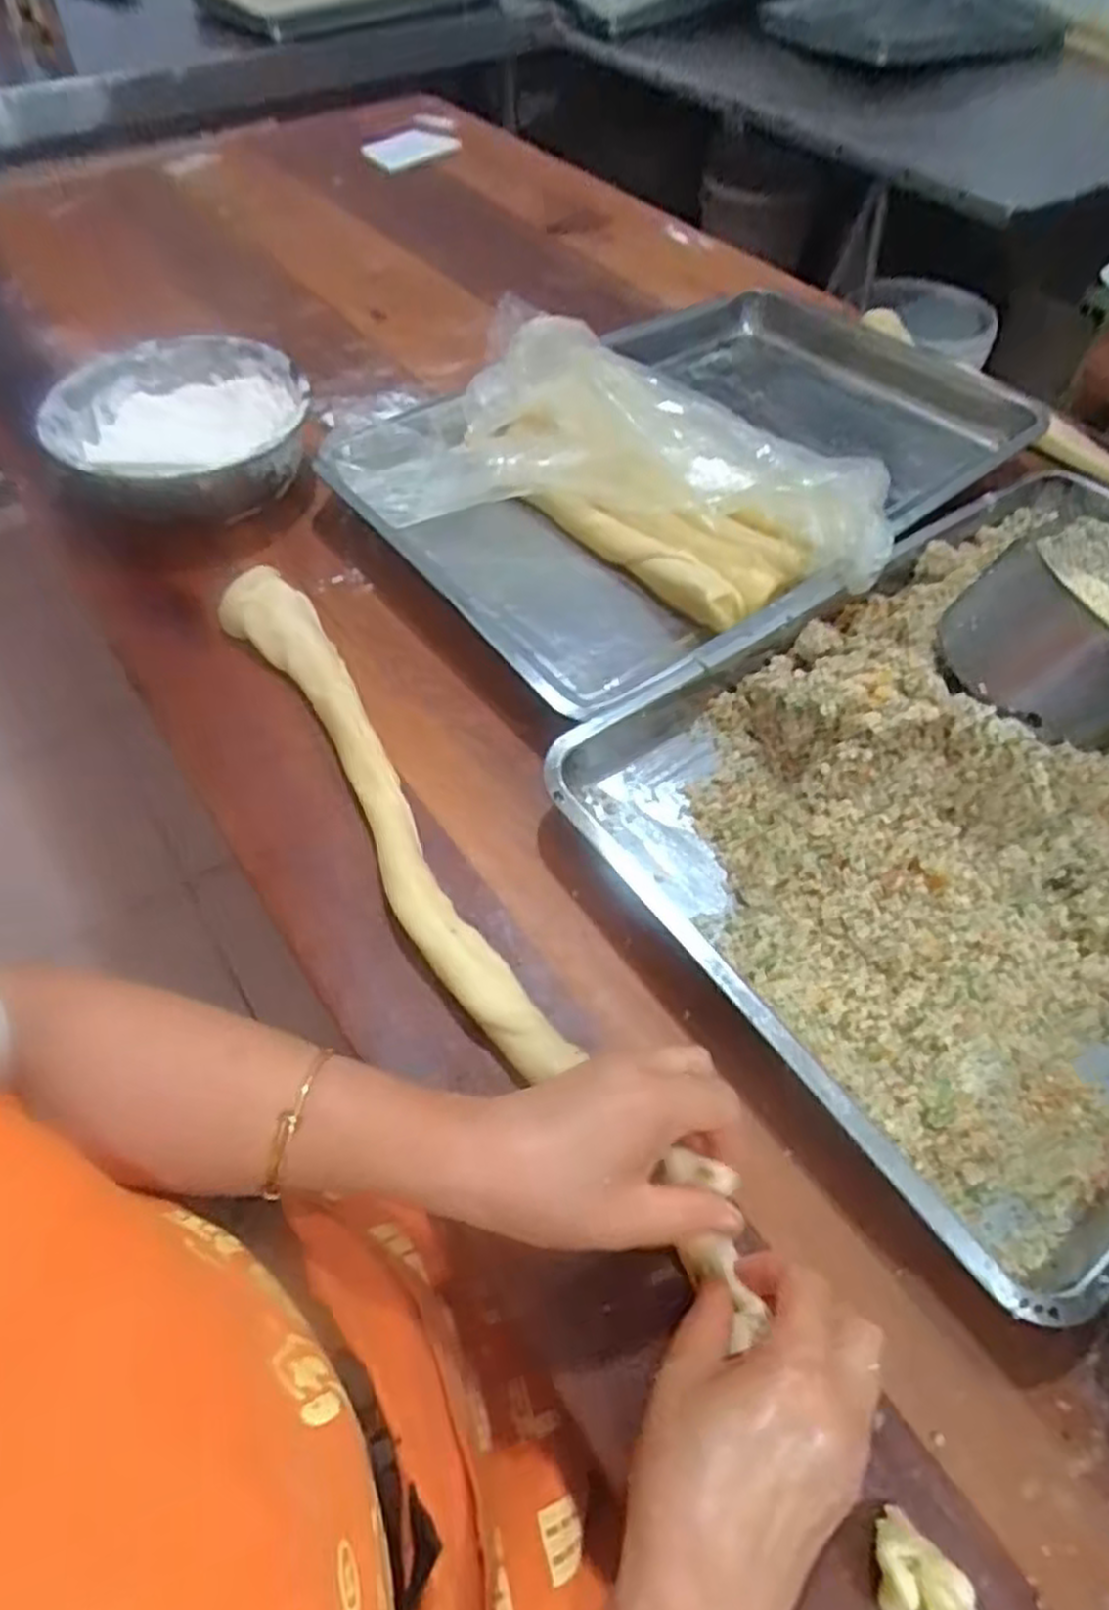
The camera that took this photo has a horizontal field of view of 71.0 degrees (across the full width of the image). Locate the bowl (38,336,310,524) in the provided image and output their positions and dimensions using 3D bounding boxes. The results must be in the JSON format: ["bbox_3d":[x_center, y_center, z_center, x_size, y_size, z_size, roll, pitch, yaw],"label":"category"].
[{"bbox_3d":[-0.329,-0.328,0.708,0.215,0.083,0.217,-11,57,-8],"label":"bowl"}]

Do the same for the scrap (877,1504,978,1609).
[{"bbox_3d":[0.144,0.310,0.309,0.030,0.021,0.035,-37,64,-22],"label":"scrap"}]

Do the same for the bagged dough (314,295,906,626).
[{"bbox_3d":[0.052,-0.297,0.660,0.453,0.097,0.229,27,60,16],"label":"bagged dough"}]

